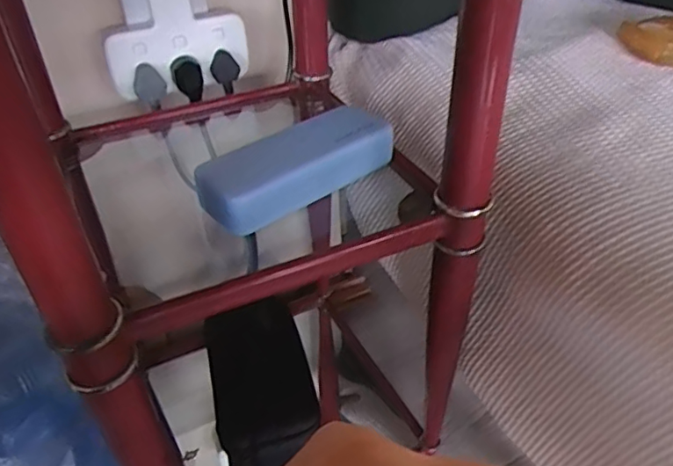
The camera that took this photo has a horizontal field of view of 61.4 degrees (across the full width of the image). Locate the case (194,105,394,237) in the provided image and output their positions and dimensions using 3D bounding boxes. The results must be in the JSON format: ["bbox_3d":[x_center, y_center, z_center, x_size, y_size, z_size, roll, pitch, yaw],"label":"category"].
[{"bbox_3d":[-0.032,-0.056,0.463,0.165,0.041,0.061,-30,45,-31],"label":"case"}]

